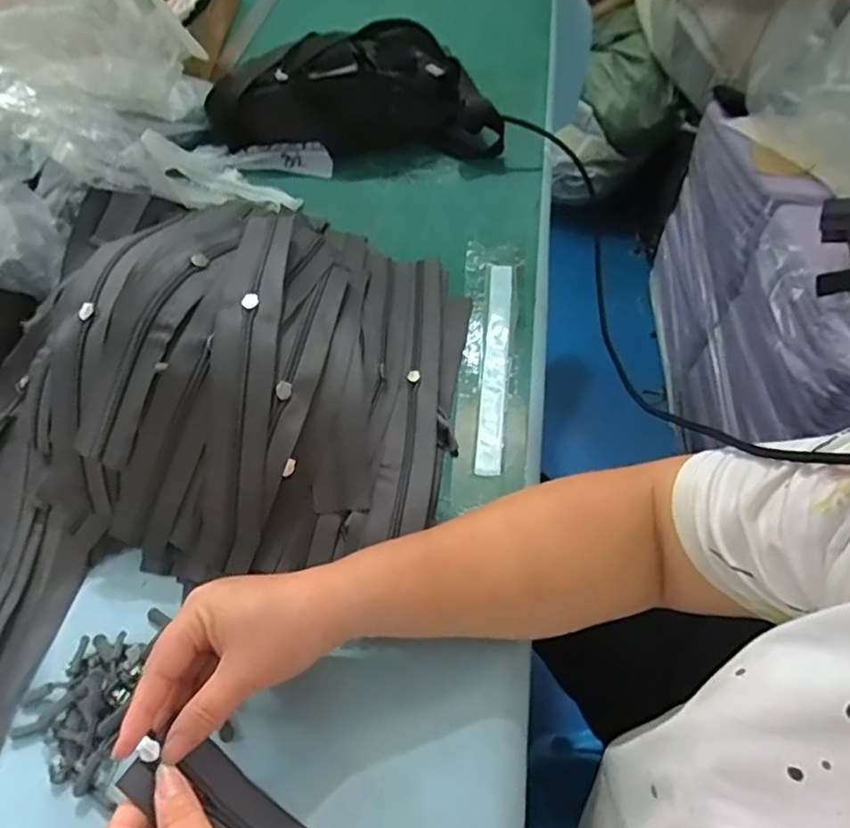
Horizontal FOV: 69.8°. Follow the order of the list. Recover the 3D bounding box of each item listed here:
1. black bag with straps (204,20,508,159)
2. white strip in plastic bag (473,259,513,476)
[{"bbox_3d":[-0.071,-0.357,0.666,0.314,0.074,0.149,4,58,6],"label":"black bag with straps"},{"bbox_3d":[0.058,-0.047,0.507,0.020,0.005,0.209,4,58,6],"label":"white strip in plastic bag"}]

